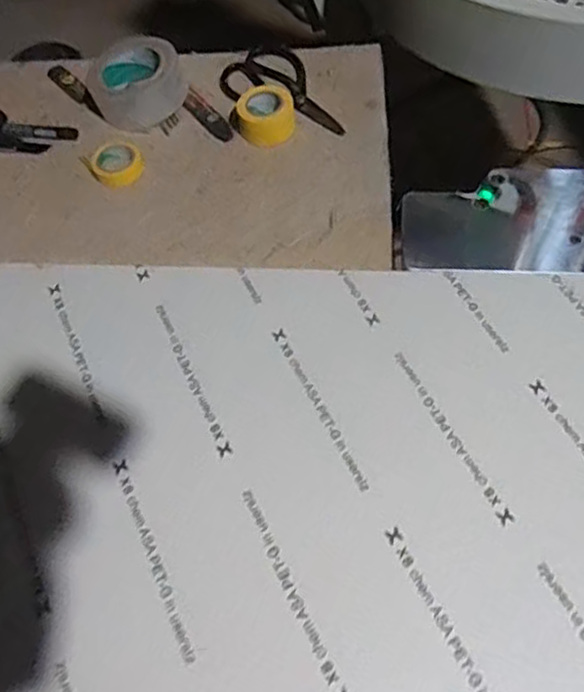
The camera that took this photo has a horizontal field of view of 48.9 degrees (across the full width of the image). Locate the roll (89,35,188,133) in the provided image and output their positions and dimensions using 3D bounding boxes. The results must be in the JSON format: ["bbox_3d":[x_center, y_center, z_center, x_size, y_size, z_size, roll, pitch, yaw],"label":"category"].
[{"bbox_3d":[-0.188,-0.326,0.795,0.108,0.052,0.116,0,60,0],"label":"roll"}]

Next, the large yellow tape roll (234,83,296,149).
[{"bbox_3d":[-0.029,-0.273,0.761,0.064,0.041,0.062,0,60,0],"label":"large yellow tape roll"}]

